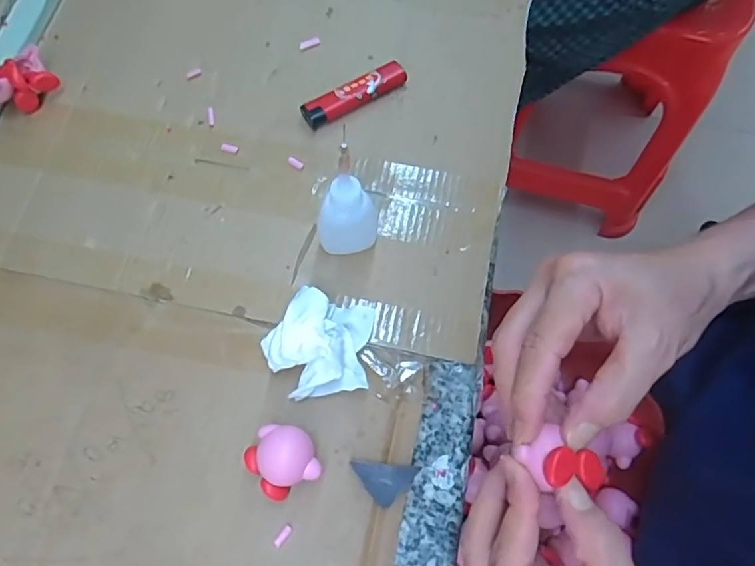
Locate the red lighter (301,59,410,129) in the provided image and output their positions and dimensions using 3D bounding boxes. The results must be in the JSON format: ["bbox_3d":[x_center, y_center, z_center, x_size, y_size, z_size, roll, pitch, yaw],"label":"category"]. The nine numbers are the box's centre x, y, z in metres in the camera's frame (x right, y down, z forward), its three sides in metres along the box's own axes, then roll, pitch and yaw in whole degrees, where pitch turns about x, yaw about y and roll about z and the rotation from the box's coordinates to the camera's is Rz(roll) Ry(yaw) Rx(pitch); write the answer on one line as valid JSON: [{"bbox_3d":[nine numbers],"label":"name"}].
[{"bbox_3d":[-0.015,-0.128,0.363,0.074,0.013,0.018,-28,73,-10],"label":"red lighter"}]

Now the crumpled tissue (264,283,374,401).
[{"bbox_3d":[-0.034,0.034,0.297,0.058,0.031,0.055,5,70,1],"label":"crumpled tissue"}]

